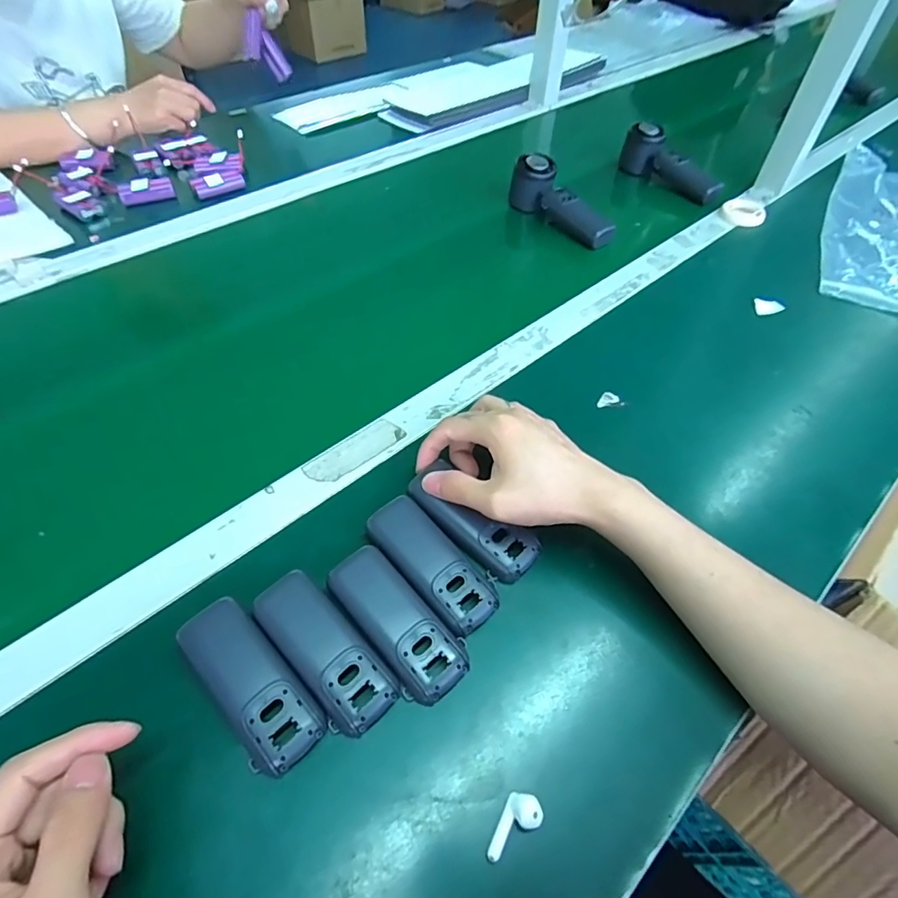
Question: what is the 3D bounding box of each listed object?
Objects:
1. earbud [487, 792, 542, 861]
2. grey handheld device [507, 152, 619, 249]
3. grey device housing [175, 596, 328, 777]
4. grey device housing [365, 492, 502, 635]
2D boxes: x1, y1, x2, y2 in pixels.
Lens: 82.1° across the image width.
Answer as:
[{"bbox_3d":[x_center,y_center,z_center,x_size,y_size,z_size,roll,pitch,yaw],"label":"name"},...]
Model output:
[{"bbox_3d":[0.033,0.200,0.277,0.035,0.011,0.018,-25,54,-22],"label":"earbud"},{"bbox_3d":[0.148,-0.321,0.672,0.040,0.061,0.164,-31,60,-23],"label":"grey handheld device"},{"bbox_3d":[-0.119,0.141,0.313,0.042,0.023,0.106,-35,58,-28],"label":"grey device housing"},{"bbox_3d":[-0.012,0.081,0.365,0.041,0.021,0.107,-35,59,-28],"label":"grey device housing"}]

